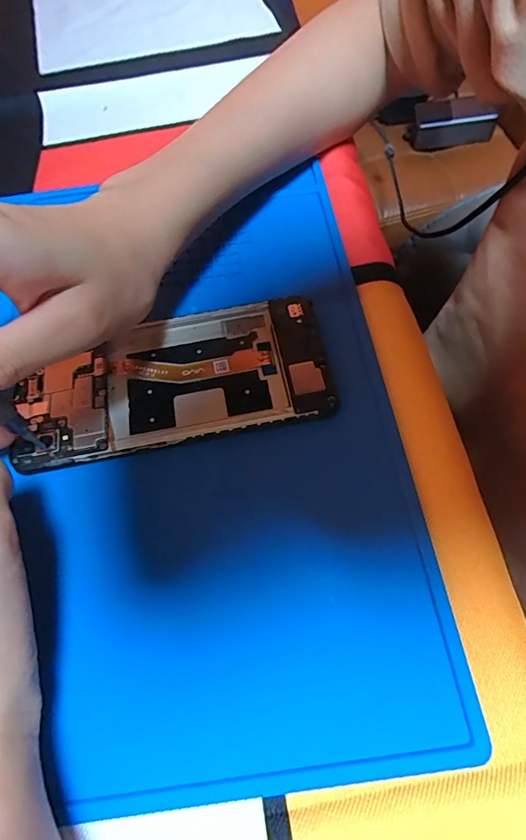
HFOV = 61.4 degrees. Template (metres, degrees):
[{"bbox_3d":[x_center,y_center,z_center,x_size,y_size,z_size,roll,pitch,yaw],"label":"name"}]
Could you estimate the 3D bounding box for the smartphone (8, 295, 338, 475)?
[{"bbox_3d":[-0.044,-0.019,0.213,0.146,0.006,0.072,-14,63,-3],"label":"smartphone"}]

